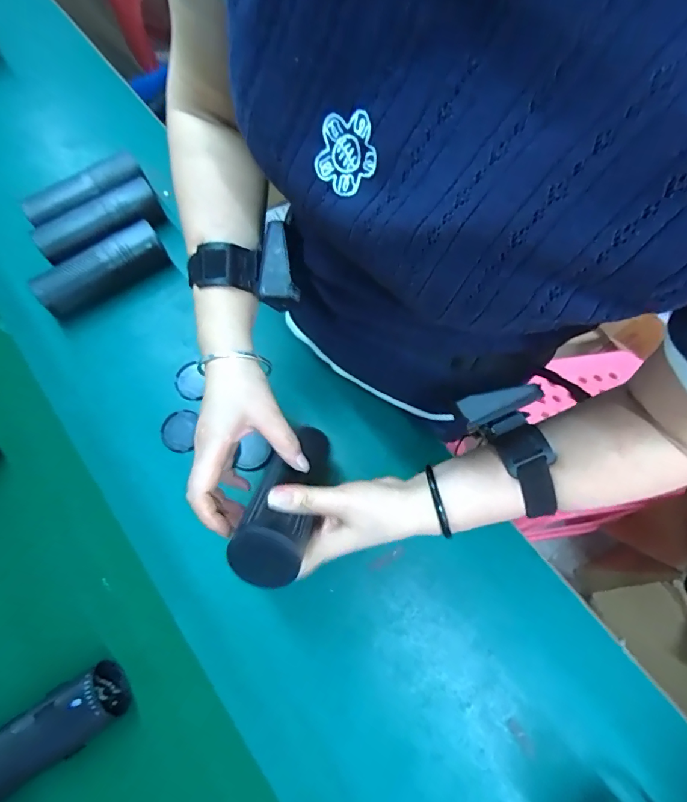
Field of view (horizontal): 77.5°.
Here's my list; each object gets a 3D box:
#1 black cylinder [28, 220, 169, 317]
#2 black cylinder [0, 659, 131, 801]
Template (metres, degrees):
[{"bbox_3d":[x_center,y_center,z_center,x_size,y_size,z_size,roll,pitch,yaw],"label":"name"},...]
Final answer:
[{"bbox_3d":[-0.312,-0.168,0.557,0.162,0.059,0.050,-37,74,-12],"label":"black cylinder"},{"bbox_3d":[-0.284,0.313,0.396,0.165,0.065,0.056,-30,72,-10],"label":"black cylinder"}]

